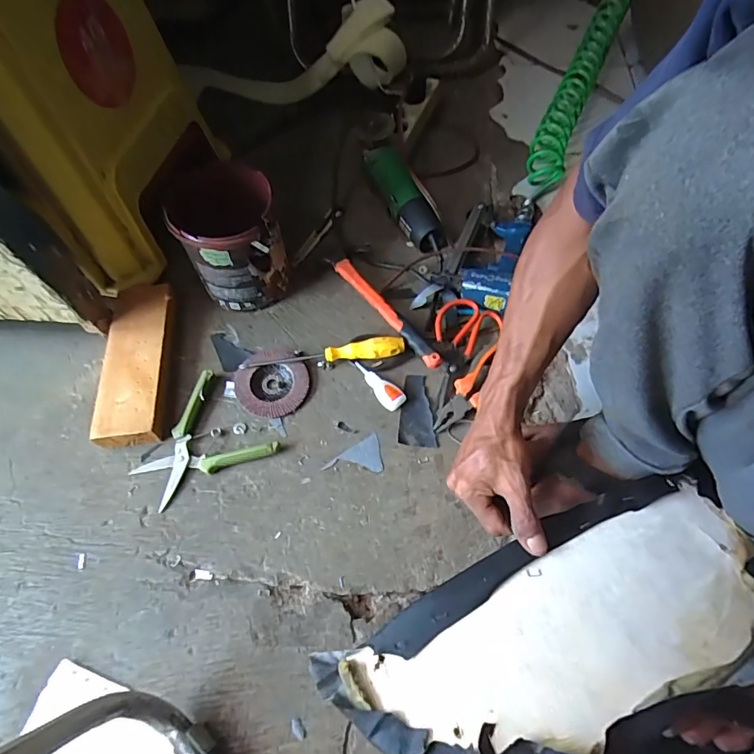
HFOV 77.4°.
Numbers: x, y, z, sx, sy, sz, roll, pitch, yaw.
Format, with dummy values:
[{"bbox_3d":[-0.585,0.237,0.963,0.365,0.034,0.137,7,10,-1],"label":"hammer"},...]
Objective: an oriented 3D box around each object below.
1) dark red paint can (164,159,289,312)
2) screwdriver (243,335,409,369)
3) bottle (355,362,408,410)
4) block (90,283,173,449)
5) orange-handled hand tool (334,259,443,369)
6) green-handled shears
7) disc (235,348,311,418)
[{"bbox_3d":[-0.206,-0.197,0.674,0.134,0.156,0.164,-15,62,-7],"label":"dark red paint can"},{"bbox_3d":[-0.072,-0.032,0.649,0.219,0.029,0.026,-5,61,-1],"label":"screwdriver"},{"bbox_3d":[0.001,0.010,0.637,0.086,0.014,0.029,41,69,21],"label":"bottle"},{"bbox_3d":[-0.323,-0.023,0.639,0.084,0.040,0.237,-6,61,-2],"label":"block"},{"bbox_3d":[0.015,-0.095,0.682,0.025,0.025,0.228,-34,66,-16],"label":"orange-handled hand tool"},{"bbox_3d":[-0.228,0.080,0.591,0.151,0.021,0.142,-33,66,-16],"label":"green-handled shears"},{"bbox_3d":[-0.140,0.008,0.632,0.091,0.021,0.097,0,61,1],"label":"disc"}]

